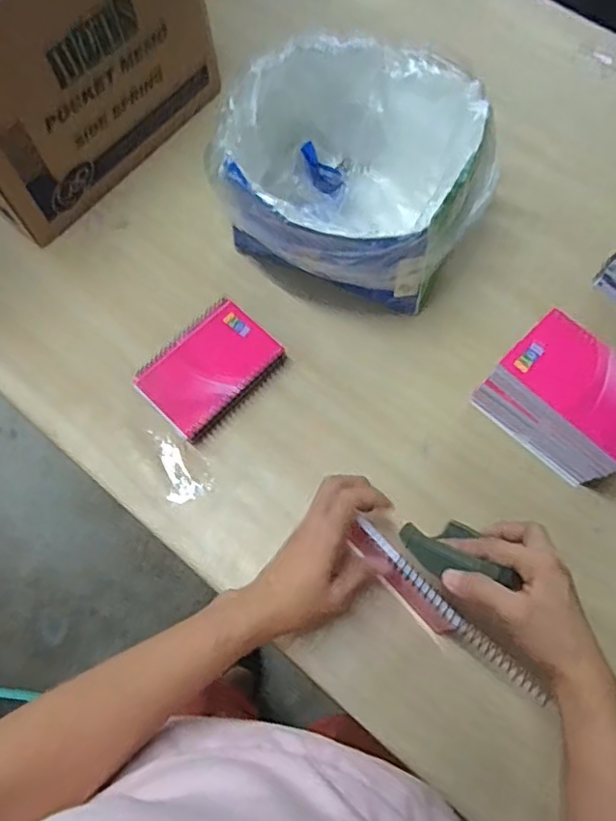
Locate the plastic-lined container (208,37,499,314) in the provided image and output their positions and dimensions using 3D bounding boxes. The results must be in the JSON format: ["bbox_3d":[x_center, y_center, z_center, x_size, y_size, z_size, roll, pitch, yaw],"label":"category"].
[{"bbox_3d":[0.049,-0.225,0.623,0.242,0.155,0.219,23,72,10],"label":"plastic-lined container"}]

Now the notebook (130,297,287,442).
[{"bbox_3d":[-0.099,-0.041,0.615,0.091,0.030,0.133,43,76,15],"label":"notebook"}]

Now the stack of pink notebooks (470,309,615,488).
[{"bbox_3d":[0.238,-0.006,0.562,0.133,0.094,0.086,42,76,15],"label":"stack of pink notebooks"}]

